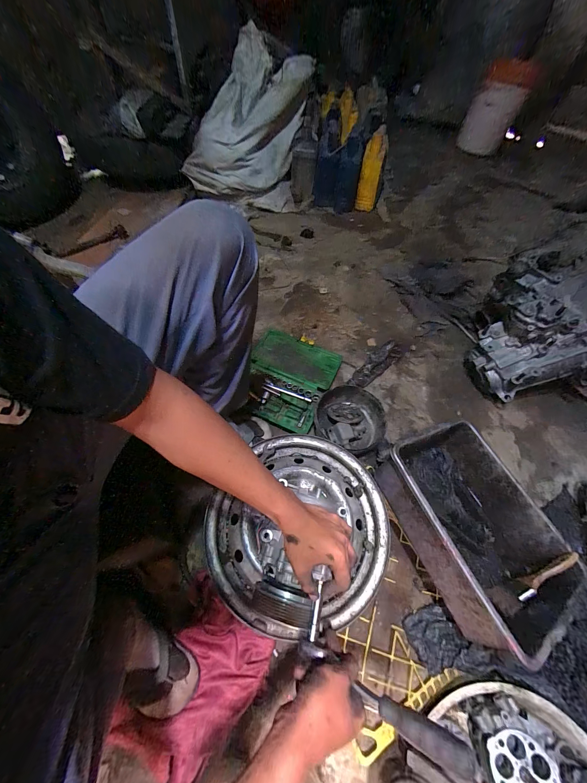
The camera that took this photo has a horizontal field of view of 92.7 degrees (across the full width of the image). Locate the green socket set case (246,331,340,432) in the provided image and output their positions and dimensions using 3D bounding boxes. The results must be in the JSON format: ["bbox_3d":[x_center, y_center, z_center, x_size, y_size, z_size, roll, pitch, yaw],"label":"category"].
[{"bbox_3d":[-0.023,-0.053,0.878,0.268,0.039,0.321,23,61,10],"label":"green socket set case"}]

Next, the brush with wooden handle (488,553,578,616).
[{"bbox_3d":[0.499,0.389,0.587,0.189,0.056,0.011,-36,100,-5],"label":"brush with wooden handle"}]

